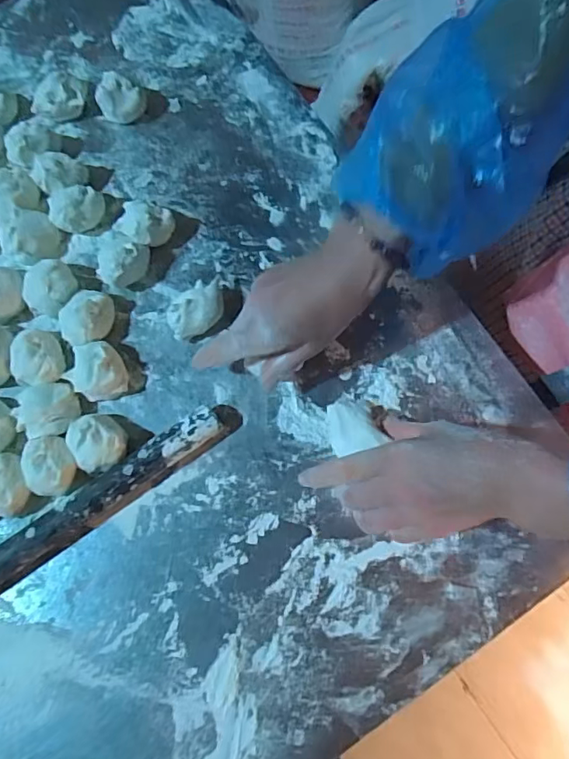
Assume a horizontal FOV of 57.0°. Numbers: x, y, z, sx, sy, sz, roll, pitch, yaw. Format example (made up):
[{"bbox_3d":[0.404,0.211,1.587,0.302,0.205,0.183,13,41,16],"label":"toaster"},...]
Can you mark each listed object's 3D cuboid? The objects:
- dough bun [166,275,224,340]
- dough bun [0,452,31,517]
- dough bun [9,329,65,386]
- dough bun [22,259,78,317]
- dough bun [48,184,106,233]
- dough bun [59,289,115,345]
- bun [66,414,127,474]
[{"bbox_3d":[-0.080,-0.066,0.479,0.059,0.036,0.043,-29,80,-8],"label":"dough bun"},{"bbox_3d":[-0.237,0.089,0.442,0.039,0.036,0.052,-17,78,-5],"label":"dough bun"},{"bbox_3d":[-0.223,-0.022,0.467,0.044,0.035,0.053,-16,78,-5],"label":"dough bun"},{"bbox_3d":[-0.215,-0.084,0.481,0.042,0.036,0.044,10,77,1],"label":"dough bun"},{"bbox_3d":[-0.197,-0.162,0.497,0.051,0.036,0.036,-22,79,-6],"label":"dough bun"},{"bbox_3d":[-0.178,-0.055,0.476,0.039,0.041,0.053,40,79,7],"label":"dough bun"},{"bbox_3d":[-0.162,0.053,0.452,0.045,0.035,0.050,-36,80,-9],"label":"bun"}]

